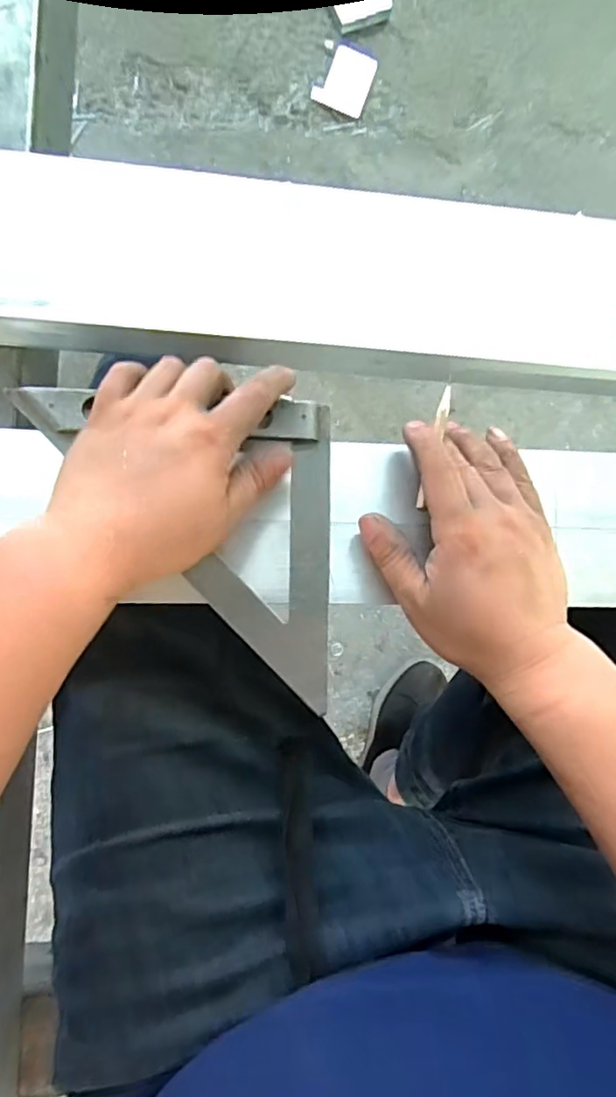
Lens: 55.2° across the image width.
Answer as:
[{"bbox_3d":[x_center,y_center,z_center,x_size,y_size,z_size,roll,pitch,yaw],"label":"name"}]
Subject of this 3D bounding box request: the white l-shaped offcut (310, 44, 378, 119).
[{"bbox_3d":[0.057,-0.690,0.863,0.076,0.004,0.100,21,86,-4],"label":"white l-shaped offcut"}]

